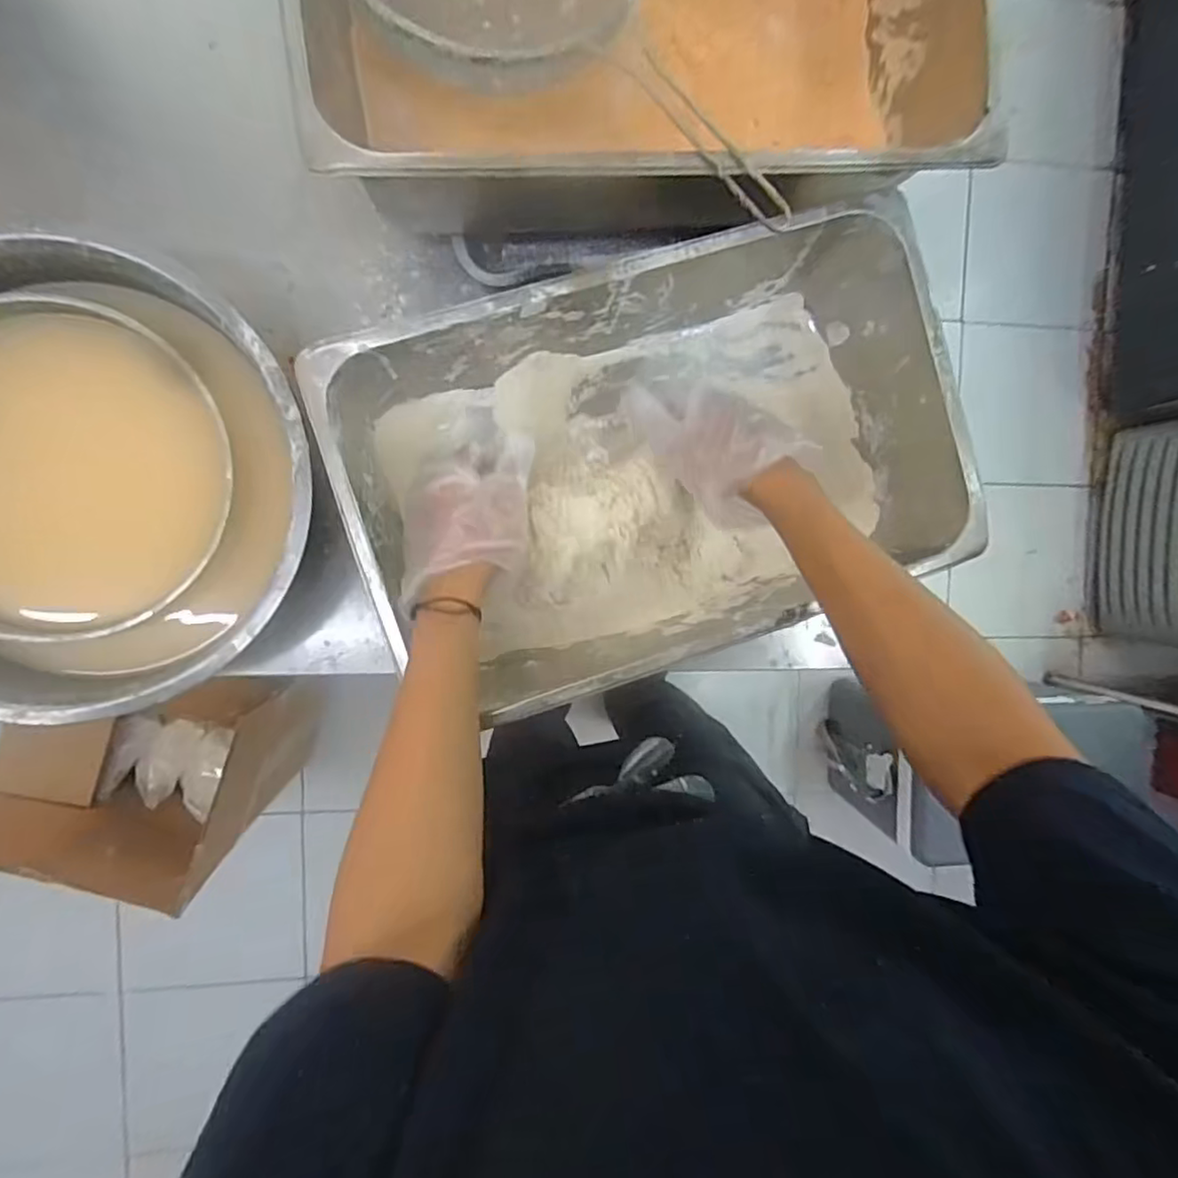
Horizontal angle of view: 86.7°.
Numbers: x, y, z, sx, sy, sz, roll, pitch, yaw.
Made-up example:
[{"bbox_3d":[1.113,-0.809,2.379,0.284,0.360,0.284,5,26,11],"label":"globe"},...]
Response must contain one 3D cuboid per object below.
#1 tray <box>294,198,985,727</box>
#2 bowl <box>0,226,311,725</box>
[{"bbox_3d":[0.056,-0.110,0.588,0.509,0.152,0.321,-18,96,-6],"label":"tray"},{"bbox_3d":[-0.423,-0.088,0.544,0.364,0.146,0.370,-1,94,-7],"label":"bowl"}]

